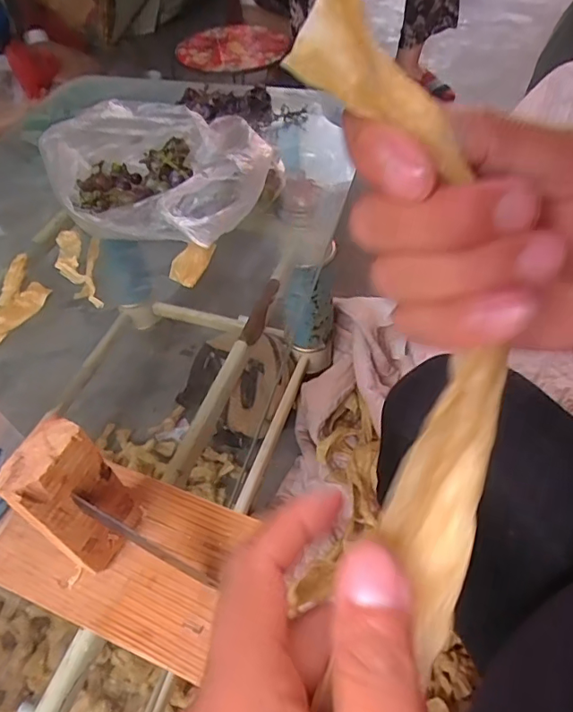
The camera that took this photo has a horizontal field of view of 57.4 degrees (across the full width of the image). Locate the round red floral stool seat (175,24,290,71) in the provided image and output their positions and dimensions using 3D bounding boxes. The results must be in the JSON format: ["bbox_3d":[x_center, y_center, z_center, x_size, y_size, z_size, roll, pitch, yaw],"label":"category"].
[{"bbox_3d":[-0.129,-0.749,1.264,0.260,0.025,0.230,0,51,4],"label":"round red floral stool seat"}]

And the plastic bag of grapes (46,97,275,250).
[{"bbox_3d":[-0.125,-0.181,0.519,0.212,0.090,0.175,19,54,19],"label":"plastic bag of grapes"}]

